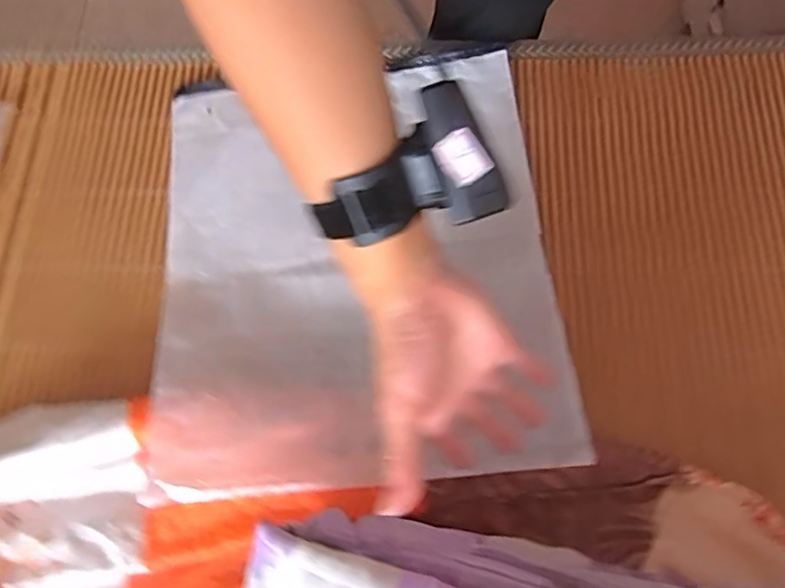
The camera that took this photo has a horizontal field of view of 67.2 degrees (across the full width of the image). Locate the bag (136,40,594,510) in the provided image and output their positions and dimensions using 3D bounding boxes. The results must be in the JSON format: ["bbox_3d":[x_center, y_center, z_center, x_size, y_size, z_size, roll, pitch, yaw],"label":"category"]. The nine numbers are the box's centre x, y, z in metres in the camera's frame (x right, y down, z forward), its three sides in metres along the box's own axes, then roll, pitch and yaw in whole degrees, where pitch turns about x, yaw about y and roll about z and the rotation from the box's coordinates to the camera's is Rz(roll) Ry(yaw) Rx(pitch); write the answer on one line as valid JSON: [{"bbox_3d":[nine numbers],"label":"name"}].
[{"bbox_3d":[-0.037,-0.041,0.528,0.350,0.055,0.405,-5,70,0],"label":"bag"}]

